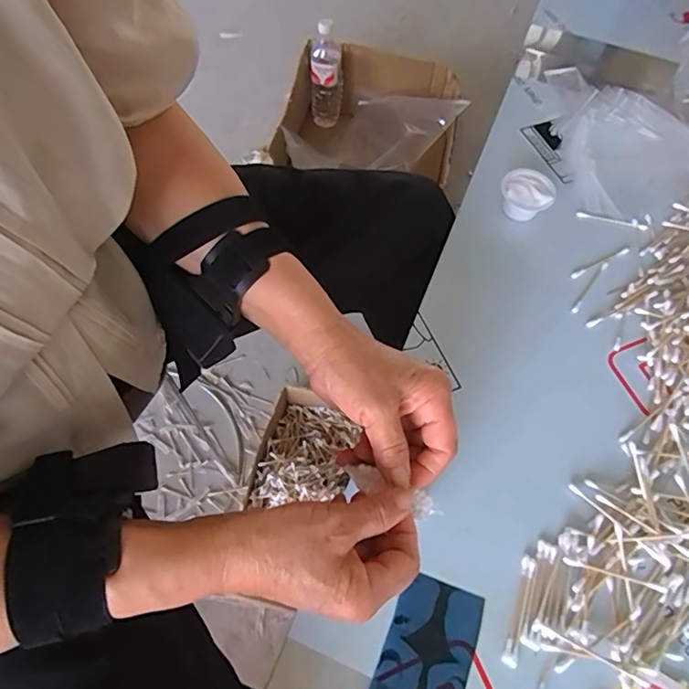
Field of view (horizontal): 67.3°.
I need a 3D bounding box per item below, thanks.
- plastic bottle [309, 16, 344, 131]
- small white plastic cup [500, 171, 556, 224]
[{"bbox_3d":[-0.041,-0.605,1.172,0.074,0.212,0.065,1,62,-2],"label":"plastic bottle"},{"bbox_3d":[0.187,-0.152,0.538,0.052,0.034,0.044,10,63,3],"label":"small white plastic cup"}]

